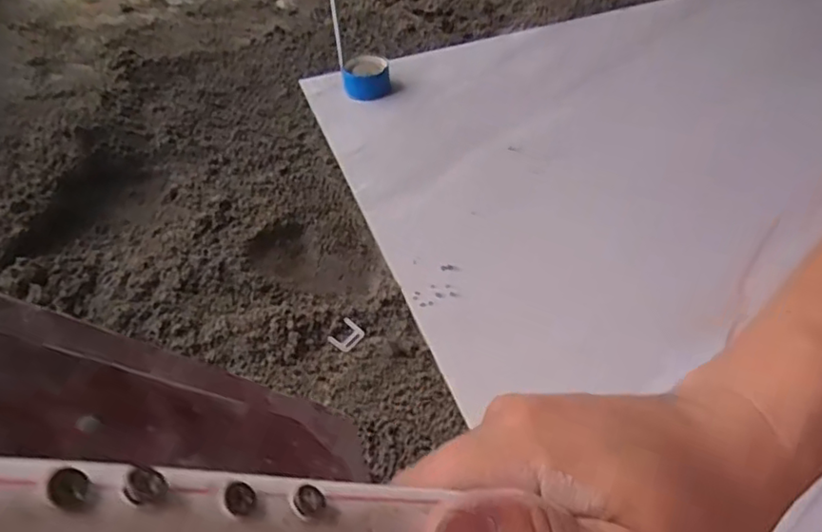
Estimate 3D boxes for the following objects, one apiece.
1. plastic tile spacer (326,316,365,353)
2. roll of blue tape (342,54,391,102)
[{"bbox_3d":[-0.068,0.073,0.650,0.029,0.008,0.035,29,54,25],"label":"plastic tile spacer"},{"bbox_3d":[-0.072,-0.302,0.973,0.076,0.037,0.079,-5,48,-4],"label":"roll of blue tape"}]

